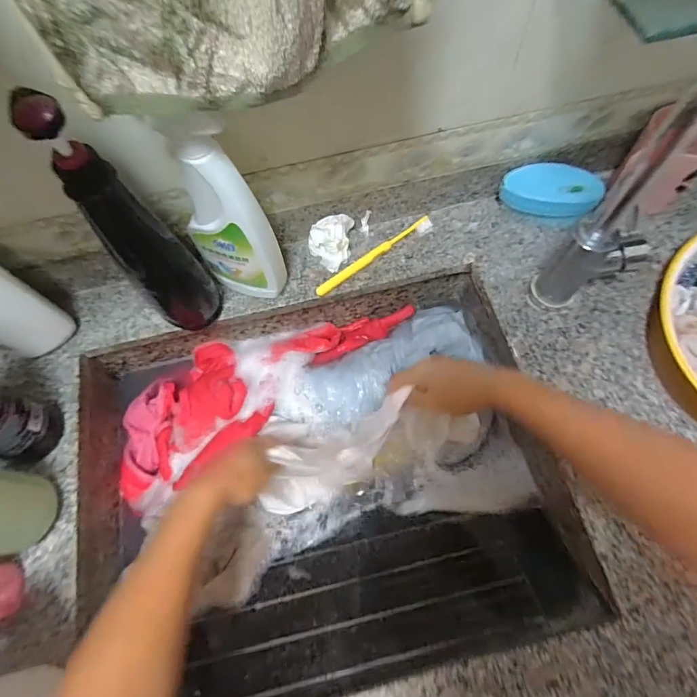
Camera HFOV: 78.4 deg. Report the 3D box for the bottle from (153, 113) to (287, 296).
[{"bbox_3d":[-0.126,-0.131,0.430,0.086,0.225,0.046,25,71,12],"label":"bottle"}]

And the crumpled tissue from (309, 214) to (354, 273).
[{"bbox_3d":[-0.017,-0.132,0.536,0.058,0.044,0.051,-17,68,-4],"label":"crumpled tissue"}]

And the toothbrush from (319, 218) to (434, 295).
[{"bbox_3d":[0.033,-0.118,0.544,0.175,0.010,0.018,-33,70,-11],"label":"toothbrush"}]

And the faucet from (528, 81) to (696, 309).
[{"bbox_3d":[0.305,-0.117,0.358,0.188,0.325,0.053,15,69,9],"label":"faucet"}]

